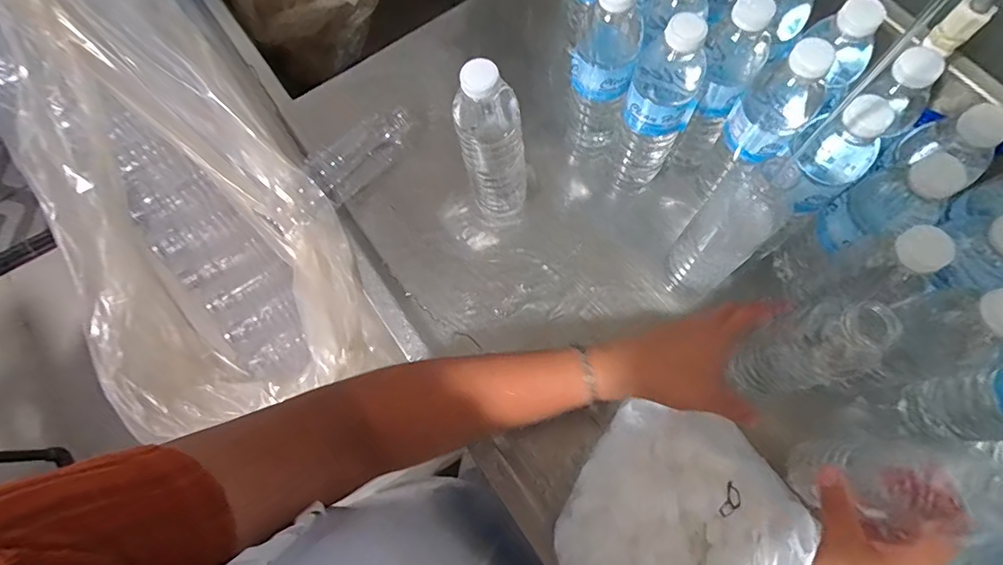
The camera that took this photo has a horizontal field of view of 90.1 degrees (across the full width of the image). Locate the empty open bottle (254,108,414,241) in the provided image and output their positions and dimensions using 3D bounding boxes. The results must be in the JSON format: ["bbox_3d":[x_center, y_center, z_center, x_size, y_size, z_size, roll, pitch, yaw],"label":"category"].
[{"bbox_3d":[-0.180,-0.131,0.580,0.208,0.052,0.059,-40,75,-10],"label":"empty open bottle"}]

